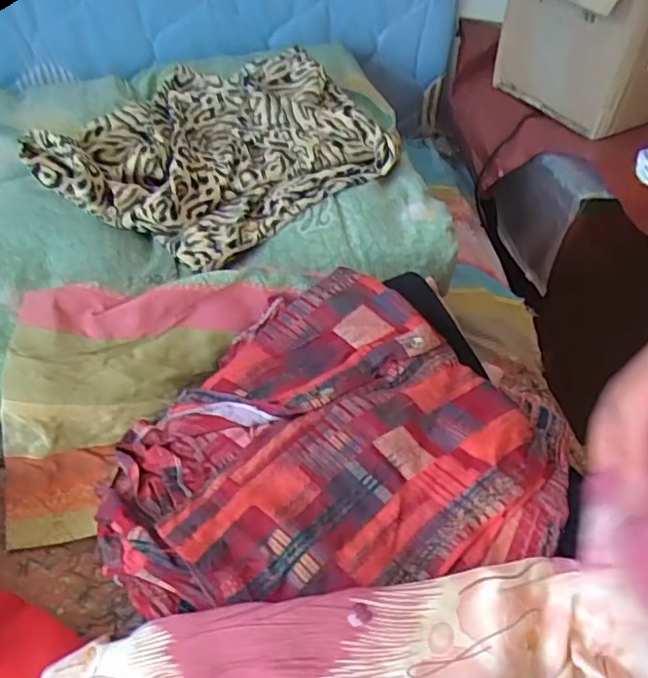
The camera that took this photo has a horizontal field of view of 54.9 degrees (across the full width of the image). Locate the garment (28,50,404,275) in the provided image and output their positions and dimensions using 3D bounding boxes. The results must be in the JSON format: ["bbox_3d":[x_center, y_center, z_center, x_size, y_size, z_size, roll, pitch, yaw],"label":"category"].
[{"bbox_3d":[-0.101,-0.202,0.643,0.274,0.052,0.328,36,54,26],"label":"garment"}]

